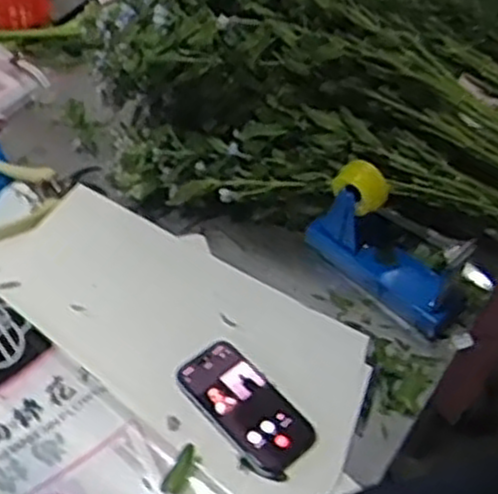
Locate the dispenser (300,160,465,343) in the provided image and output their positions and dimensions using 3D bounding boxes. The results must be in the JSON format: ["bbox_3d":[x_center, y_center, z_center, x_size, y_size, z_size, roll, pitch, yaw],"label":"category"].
[{"bbox_3d":[0.155,-0.009,0.870,0.069,0.131,0.197,-36,59,-26],"label":"dispenser"}]

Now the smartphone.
[{"bbox_3d":[-0.005,0.159,0.806,0.072,0.008,0.147,-34,58,-25],"label":"smartphone"}]

